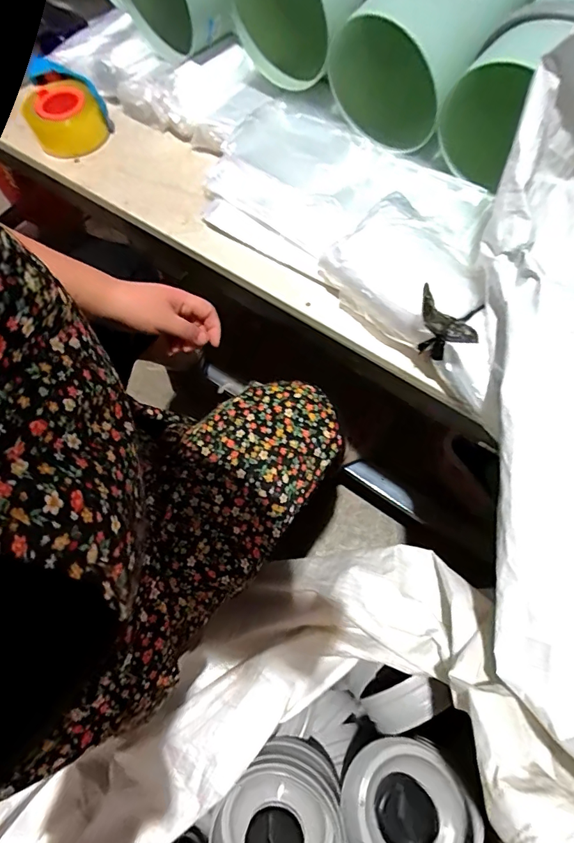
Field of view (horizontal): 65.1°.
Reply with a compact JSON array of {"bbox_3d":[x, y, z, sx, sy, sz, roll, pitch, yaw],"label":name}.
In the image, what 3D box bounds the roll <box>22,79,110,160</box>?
[{"bbox_3d":[-0.352,-0.480,0.719,0.103,0.066,0.103,-1,67,2],"label":"roll"}]

